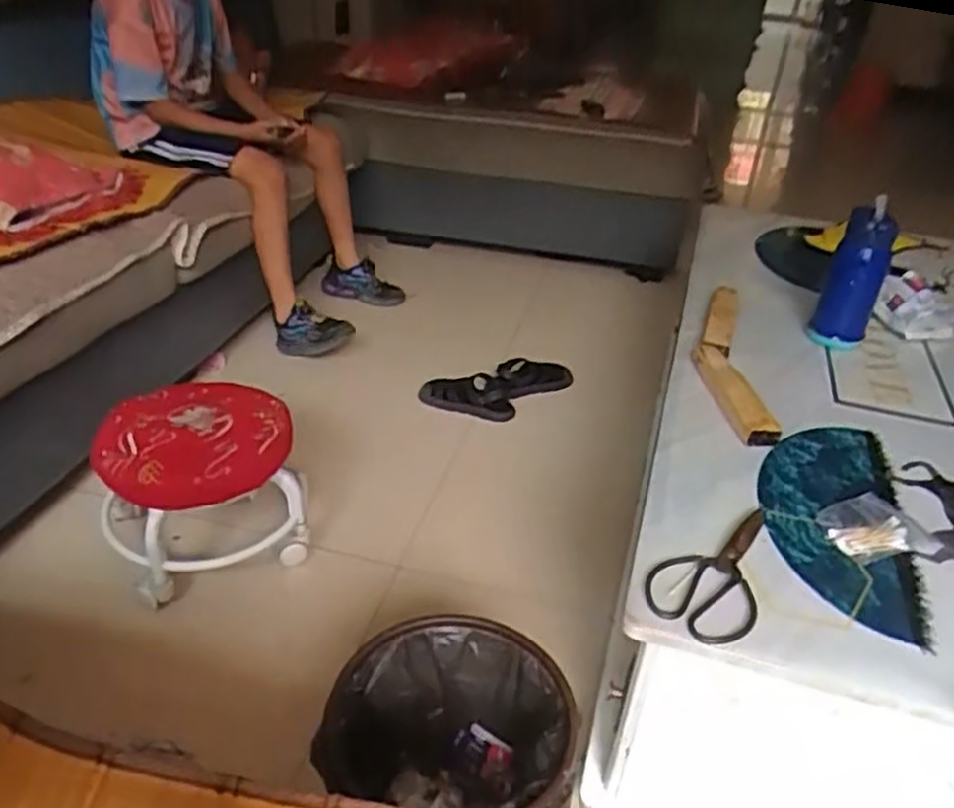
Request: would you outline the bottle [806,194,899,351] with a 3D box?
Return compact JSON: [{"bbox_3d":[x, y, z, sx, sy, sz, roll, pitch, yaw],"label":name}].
[{"bbox_3d":[0.550,-0.180,1.097,0.072,0.201,0.063,29,40,33],"label":"bottle"}]

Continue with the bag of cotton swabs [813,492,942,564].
[{"bbox_3d":[0.418,0.131,0.789,0.108,0.018,0.080,-5,34,-14],"label":"bag of cotton swabs"}]

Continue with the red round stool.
[{"bbox_3d":[-0.428,0.119,1.178,0.291,0.207,0.256,-12,36,-24],"label":"red round stool"}]

